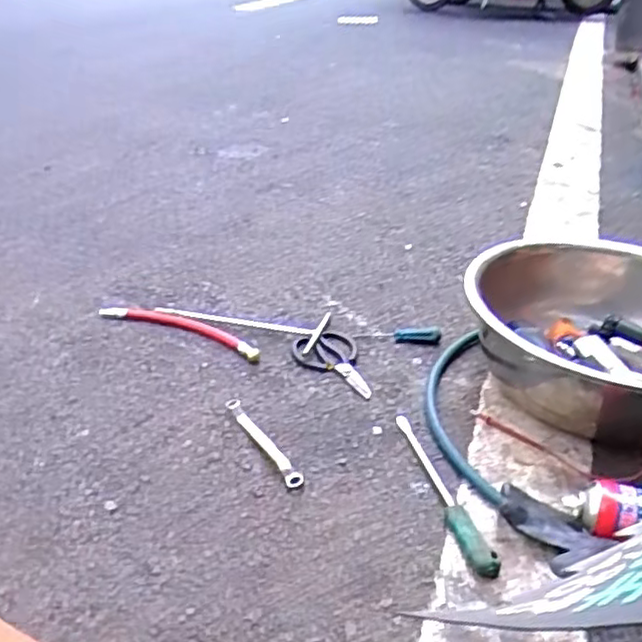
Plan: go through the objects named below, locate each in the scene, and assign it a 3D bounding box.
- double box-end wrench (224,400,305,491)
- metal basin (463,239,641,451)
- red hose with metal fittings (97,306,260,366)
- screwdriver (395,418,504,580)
[{"bbox_3d":[-0.081,0.157,0.909,0.024,0.015,0.203,-18,36,-28],"label":"double box-end wrench"},{"bbox_3d":[0.424,0.021,1.006,0.369,0.153,0.329,-10,33,-17],"label":"metal basin"},{"bbox_3d":[-0.233,0.012,1.152,0.311,0.015,0.060,14,34,20],"label":"red hose with metal fittings"},{"bbox_3d":[0.144,0.199,0.818,0.028,0.021,0.266,-7,32,-13],"label":"screwdriver"}]

